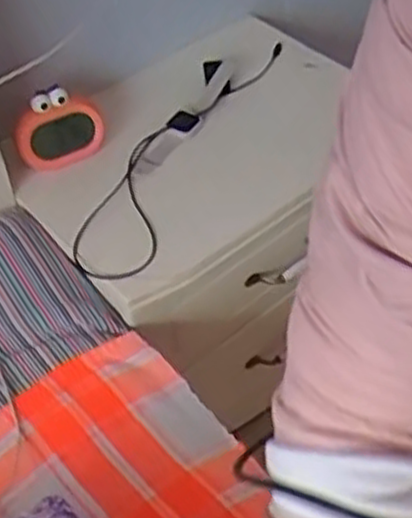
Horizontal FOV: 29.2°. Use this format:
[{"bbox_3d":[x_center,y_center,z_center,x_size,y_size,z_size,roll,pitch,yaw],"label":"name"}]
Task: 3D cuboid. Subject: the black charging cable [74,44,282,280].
[{"bbox_3d":[-0.030,-0.148,1.025,0.093,0.032,0.504,16,51,18],"label":"black charging cable"}]

